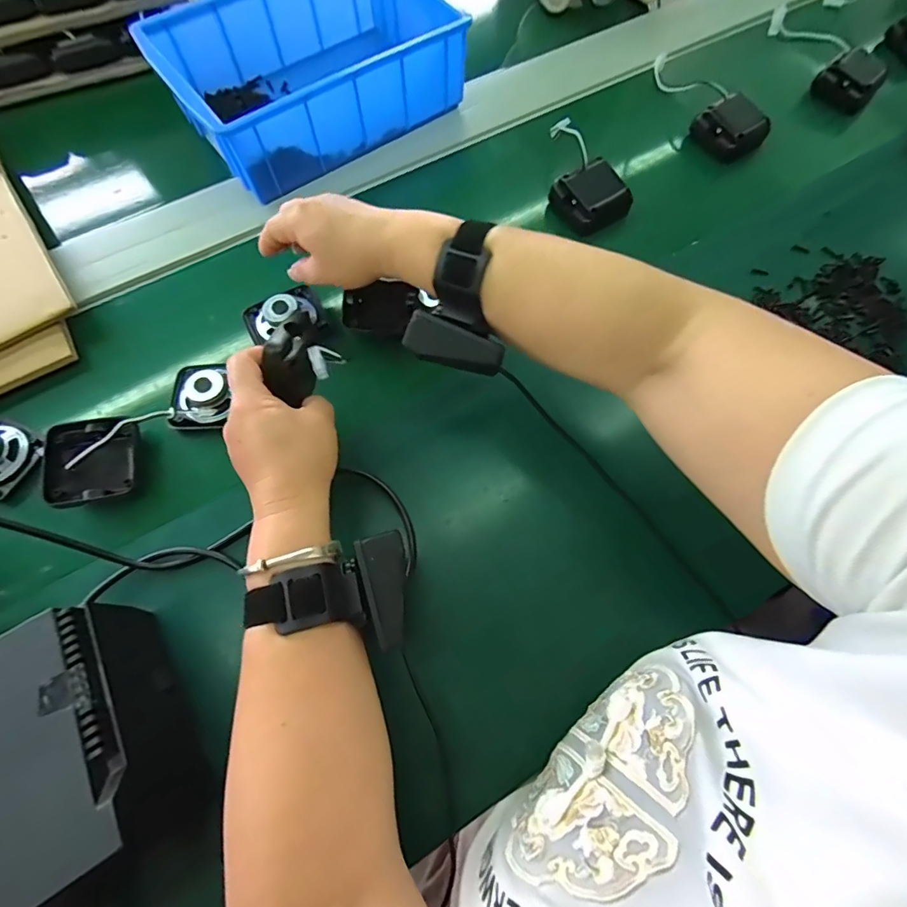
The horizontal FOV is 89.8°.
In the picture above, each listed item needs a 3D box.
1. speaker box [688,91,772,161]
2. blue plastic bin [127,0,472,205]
[{"bbox_3d":[0.314,-0.369,0.516,0.059,0.030,0.069,-34,75,-13],"label":"speaker box"},{"bbox_3d":[-0.154,-0.420,0.504,0.277,0.095,0.197,-35,75,-13],"label":"blue plastic bin"}]

